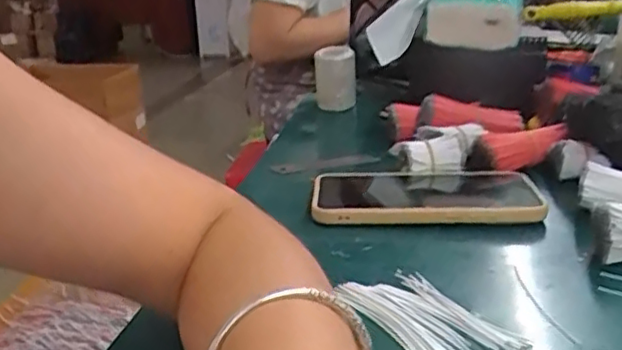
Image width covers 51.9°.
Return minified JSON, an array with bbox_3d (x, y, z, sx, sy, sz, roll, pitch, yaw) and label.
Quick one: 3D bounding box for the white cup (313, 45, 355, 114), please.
[{"bbox_3d":[0.027,-0.106,0.728,0.045,0.073,0.040,-1,19,-1],"label":"white cup"}]

